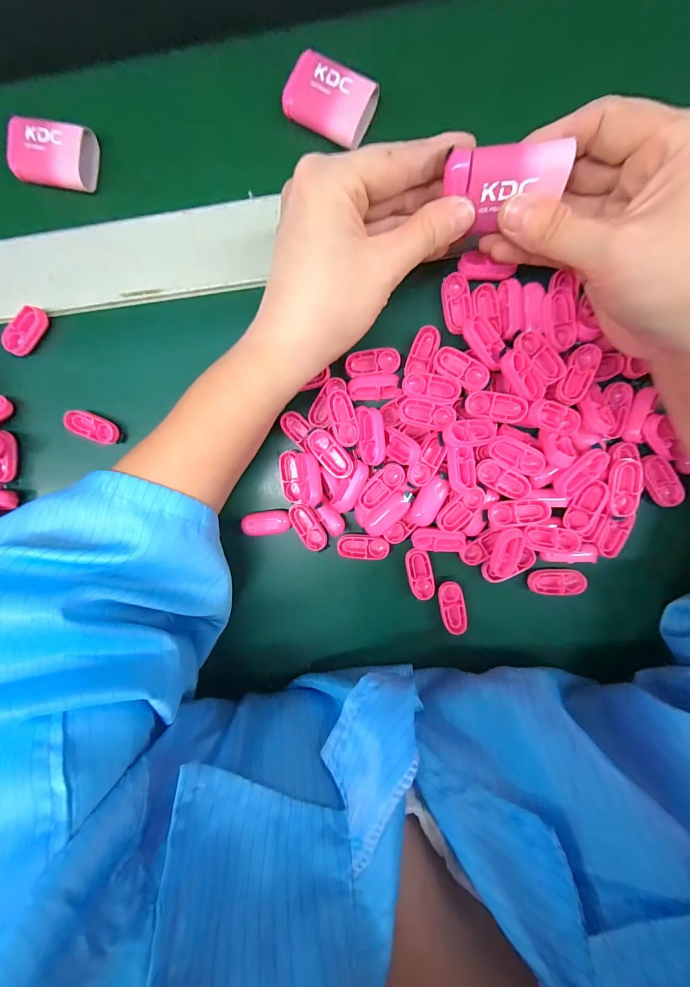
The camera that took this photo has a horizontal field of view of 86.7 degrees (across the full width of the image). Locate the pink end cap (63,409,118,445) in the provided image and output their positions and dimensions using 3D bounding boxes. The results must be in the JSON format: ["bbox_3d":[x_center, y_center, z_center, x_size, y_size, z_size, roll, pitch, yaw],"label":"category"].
[{"bbox_3d":[-0.168,-0.044,0.244,0.031,0.010,0.016,21,96,2],"label":"pink end cap"}]

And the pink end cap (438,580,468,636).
[{"bbox_3d":[0.072,0.076,0.243,0.015,0.004,0.035,-14,94,5],"label":"pink end cap"}]

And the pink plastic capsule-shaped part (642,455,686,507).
[{"bbox_3d":[0.196,-0.008,0.225,0.017,0.005,0.034,-24,93,6],"label":"pink plastic capsule-shaped part"}]

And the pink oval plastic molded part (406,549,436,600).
[{"bbox_3d":[0.050,0.053,0.242,0.016,0.004,0.034,-13,94,5],"label":"pink oval plastic molded part"}]

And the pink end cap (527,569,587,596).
[{"bbox_3d":[0.137,0.058,0.237,0.034,0.004,0.016,0,95,4],"label":"pink end cap"}]

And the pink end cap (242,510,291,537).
[{"bbox_3d":[-0.052,0.020,0.246,0.032,0.010,0.015,-5,95,4],"label":"pink end cap"}]

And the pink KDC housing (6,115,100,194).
[{"bbox_3d":[-0.185,-0.214,0.232,0.047,0.017,0.035,11,96,3],"label":"pink KDC housing"}]

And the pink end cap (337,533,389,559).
[{"bbox_3d":[0.012,0.036,0.243,0.033,0.006,0.016,5,96,3],"label":"pink end cap"}]

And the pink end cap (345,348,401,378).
[{"bbox_3d":[0.017,-0.082,0.227,0.033,0.004,0.015,-4,95,4],"label":"pink end cap"}]

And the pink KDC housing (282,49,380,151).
[{"bbox_3d":[-0.010,-0.234,0.219,0.050,0.014,0.034,28,97,1],"label":"pink KDC housing"}]

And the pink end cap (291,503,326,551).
[{"bbox_3d":[-0.024,0.022,0.244,0.015,0.008,0.034,-29,93,6],"label":"pink end cap"}]

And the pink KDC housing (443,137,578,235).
[{"bbox_3d":[0.073,-0.142,0.170,0.048,0.016,0.029,3,138,8],"label":"pink KDC housing"}]

